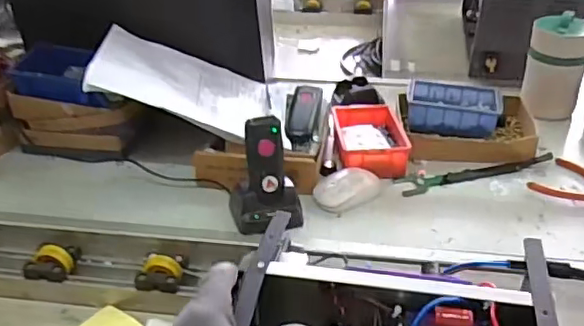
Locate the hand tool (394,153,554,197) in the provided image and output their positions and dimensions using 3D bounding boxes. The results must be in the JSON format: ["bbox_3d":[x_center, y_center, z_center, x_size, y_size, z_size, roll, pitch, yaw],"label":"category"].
[{"bbox_3d":[0.268,0.011,0.847,0.245,0.017,0.041,-11,33,-15],"label":"hand tool"}]

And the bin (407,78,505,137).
[{"bbox_3d":[0.260,-0.087,0.931,0.144,0.047,0.117,9,34,17],"label":"bin"}]

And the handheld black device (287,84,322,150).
[{"bbox_3d":[0.019,-0.075,0.914,0.046,0.021,0.129,2,58,12],"label":"handheld black device"}]

